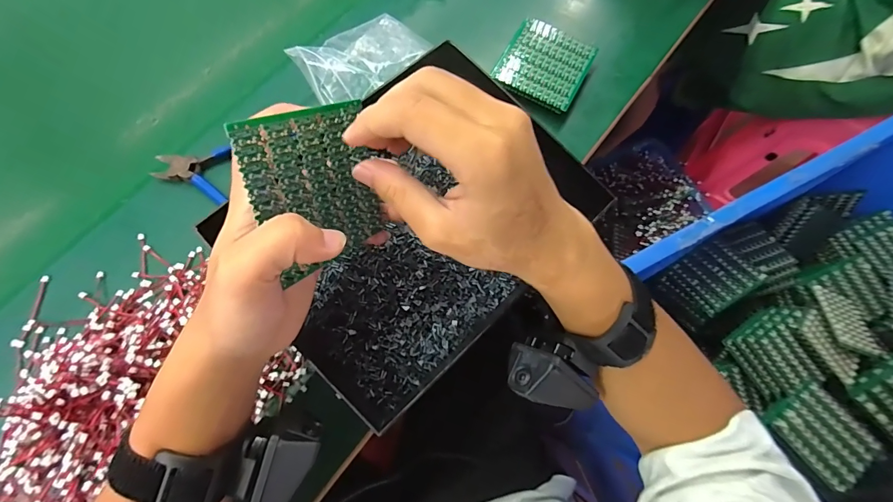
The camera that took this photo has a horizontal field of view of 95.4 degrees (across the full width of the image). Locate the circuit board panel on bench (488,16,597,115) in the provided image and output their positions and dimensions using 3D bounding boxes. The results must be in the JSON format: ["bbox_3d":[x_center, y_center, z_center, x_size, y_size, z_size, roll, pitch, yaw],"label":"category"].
[{"bbox_3d":[0.101,-0.191,0.415,0.083,0.008,0.090,29,75,5],"label":"circuit board panel on bench"}]

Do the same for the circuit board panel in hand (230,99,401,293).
[{"bbox_3d":[-0.065,-0.035,0.225,0.004,0.081,0.086,8,27,29],"label":"circuit board panel in hand"}]

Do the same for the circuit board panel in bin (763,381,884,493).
[{"bbox_3d":[0.386,0.185,0.415,0.084,0.013,0.077,-23,54,-19],"label":"circuit board panel in bin"}]

